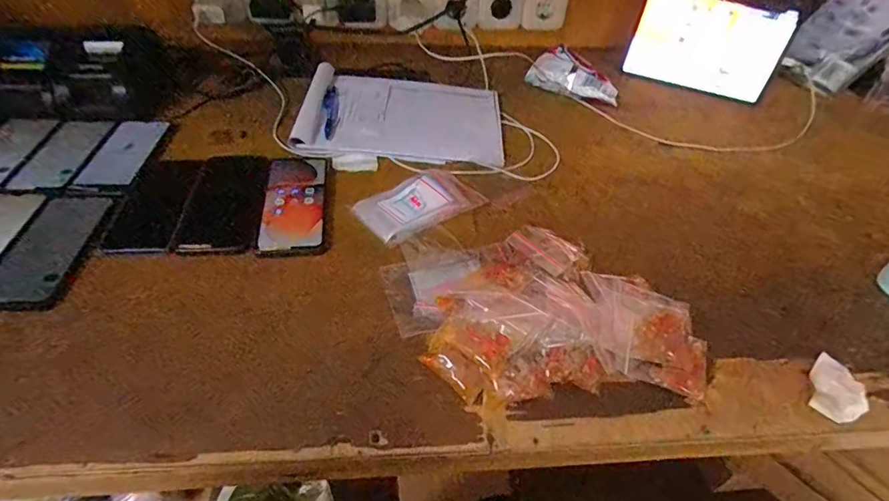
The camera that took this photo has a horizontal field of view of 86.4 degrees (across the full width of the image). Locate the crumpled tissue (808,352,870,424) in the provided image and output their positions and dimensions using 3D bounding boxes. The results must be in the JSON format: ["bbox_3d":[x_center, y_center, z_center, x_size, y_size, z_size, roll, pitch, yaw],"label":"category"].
[{"bbox_3d":[0.375,0.132,0.453,0.038,0.020,0.065,21,49,15],"label":"crumpled tissue"}]

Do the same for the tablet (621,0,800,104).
[{"bbox_3d":[0.466,-0.366,0.849,0.241,0.149,0.012,20,34,13],"label":"tablet"}]

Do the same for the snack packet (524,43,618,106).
[{"bbox_3d":[0.233,-0.308,0.840,0.158,0.051,0.060,25,50,17],"label":"snack packet"}]

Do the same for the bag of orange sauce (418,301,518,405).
[{"bbox_3d":[0.024,0.093,0.448,0.069,0.026,0.070,33,53,23],"label":"bag of orange sauce"}]

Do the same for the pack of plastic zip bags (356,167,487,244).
[{"bbox_3d":[-0.031,-0.059,0.594,0.092,0.015,0.150,38,55,26],"label":"pack of plastic zip bags"}]

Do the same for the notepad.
[{"bbox_3d":[-0.067,-0.210,0.740,0.305,0.024,0.219,2,47,-2],"label":"notepad"}]

